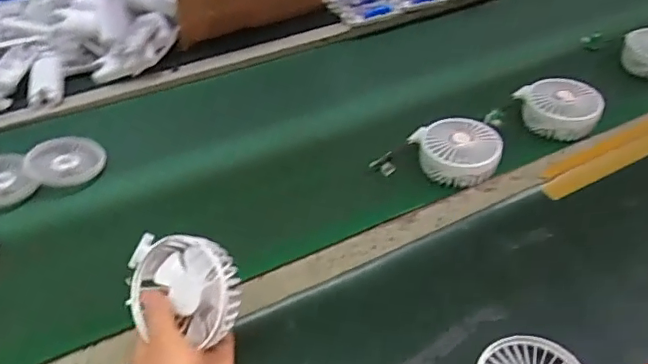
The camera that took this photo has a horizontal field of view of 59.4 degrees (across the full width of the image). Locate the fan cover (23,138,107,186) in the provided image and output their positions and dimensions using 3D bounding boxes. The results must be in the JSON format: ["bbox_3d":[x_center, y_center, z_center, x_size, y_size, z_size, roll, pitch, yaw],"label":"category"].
[{"bbox_3d":[-0.314,-0.027,0.695,0.088,0.025,0.081,-13,41,-11],"label":"fan cover"}]

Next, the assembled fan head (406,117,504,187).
[{"bbox_3d":[0.157,-0.035,0.657,0.092,0.043,0.080,-8,40,-6],"label":"assembled fan head"}]

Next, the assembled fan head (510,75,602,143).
[{"bbox_3d":[0.295,-0.095,0.715,0.081,0.042,0.087,-15,41,-14],"label":"assembled fan head"}]

